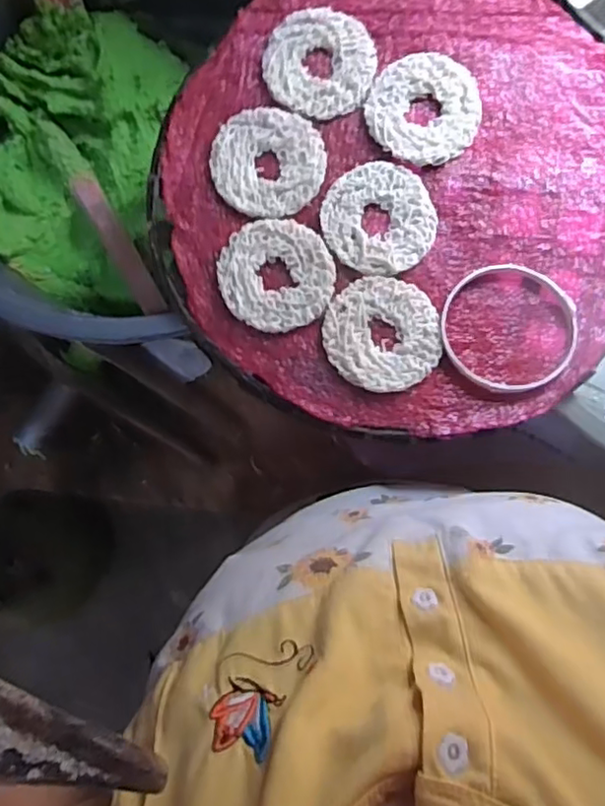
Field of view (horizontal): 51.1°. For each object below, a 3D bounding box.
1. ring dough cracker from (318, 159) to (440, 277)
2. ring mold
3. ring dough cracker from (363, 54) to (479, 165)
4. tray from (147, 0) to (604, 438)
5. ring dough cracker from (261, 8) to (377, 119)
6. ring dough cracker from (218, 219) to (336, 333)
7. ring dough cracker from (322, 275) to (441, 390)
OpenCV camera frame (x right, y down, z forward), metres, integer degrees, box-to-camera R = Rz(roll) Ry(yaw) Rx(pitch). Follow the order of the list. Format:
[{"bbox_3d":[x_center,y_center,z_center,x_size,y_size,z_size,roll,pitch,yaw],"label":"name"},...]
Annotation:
[{"bbox_3d":[0.055,-0.131,0.448,0.076,0.005,0.081,0,83,3],"label":"ring dough cracker"},{"bbox_3d":[0.141,-0.051,0.432,0.090,0.017,0.087,0,83,3],"label":"ring mold"},{"bbox_3d":[0.088,-0.212,0.454,0.080,0.009,0.078,0,83,3],"label":"ring dough cracker"},{"bbox_3d":[0.073,-0.151,0.448,0.336,0.039,0.332,0,84,-3],"label":"tray"},{"bbox_3d":[0.012,-0.249,0.461,0.081,0.006,0.076,0,83,3],"label":"ring dough cracker"},{"bbox_3d":[-0.018,-0.091,0.447,0.076,0.007,0.081,0,83,3],"label":"ring dough cracker"},{"bbox_3d":[0.055,-0.048,0.439,0.077,0.009,0.079,0,83,3],"label":"ring dough cracker"}]

